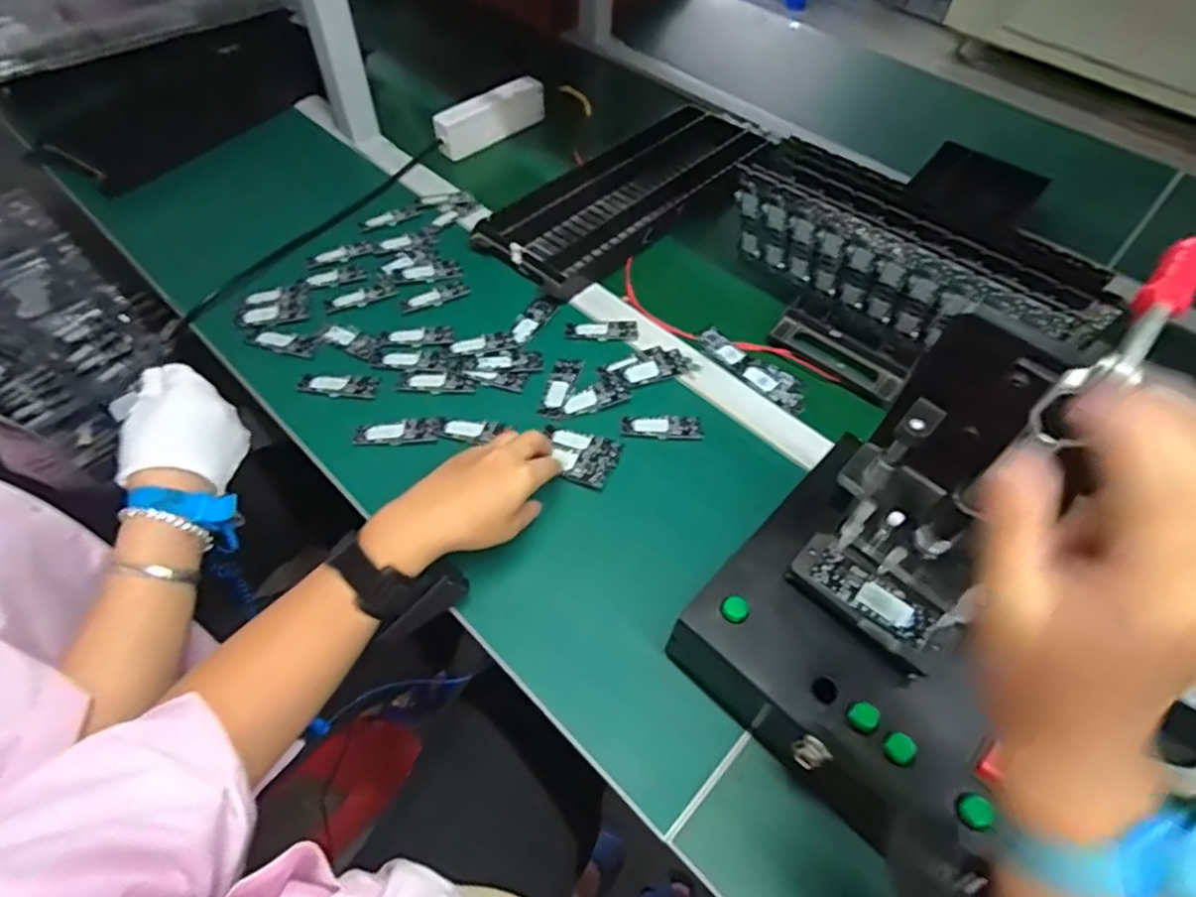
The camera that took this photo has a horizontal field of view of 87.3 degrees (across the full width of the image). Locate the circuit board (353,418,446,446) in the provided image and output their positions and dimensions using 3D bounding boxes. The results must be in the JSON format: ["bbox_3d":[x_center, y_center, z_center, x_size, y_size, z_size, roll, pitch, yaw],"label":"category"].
[{"bbox_3d":[-0.175,-0.013,0.553,0.076,0.004,0.026,-7,56,-7],"label":"circuit board"}]

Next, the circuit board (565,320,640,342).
[{"bbox_3d":[0.004,-0.119,0.634,0.072,0.004,0.026,-3,56,-4],"label":"circuit board"}]

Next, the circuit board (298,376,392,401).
[{"bbox_3d":[-0.235,-0.058,0.579,0.082,0.005,0.023,3,56,0],"label":"circuit board"}]

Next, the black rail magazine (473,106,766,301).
[{"bbox_3d":[0.053,-0.314,0.752,0.160,0.035,0.405,39,63,22],"label":"black rail magazine"}]

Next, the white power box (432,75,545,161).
[{"bbox_3d":[-0.142,-0.447,0.845,0.031,0.054,0.173,37,62,21],"label":"white power box"}]

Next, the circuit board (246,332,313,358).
[{"bbox_3d":[-0.306,-0.104,0.608,0.066,0.004,0.024,11,56,5],"label":"circuit board"}]

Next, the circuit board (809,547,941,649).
[{"bbox_3d":[0.168,0.090,0.383,0.073,0.004,0.027,32,60,18],"label":"circuit board"}]

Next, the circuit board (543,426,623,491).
[{"bbox_3d":[-0.018,0.007,0.551,0.070,0.009,0.058,17,45,6],"label":"circuit board"}]

